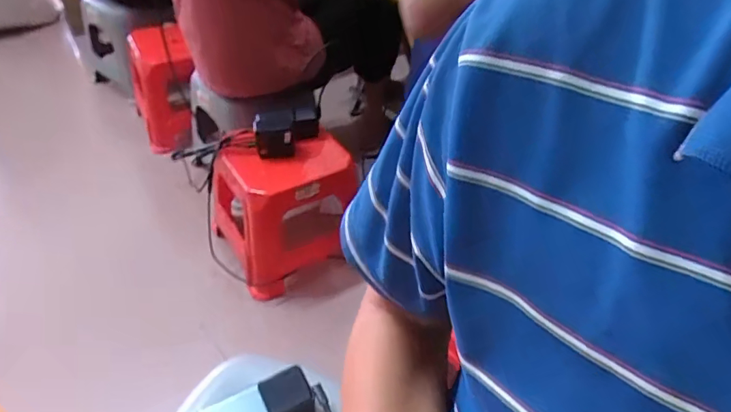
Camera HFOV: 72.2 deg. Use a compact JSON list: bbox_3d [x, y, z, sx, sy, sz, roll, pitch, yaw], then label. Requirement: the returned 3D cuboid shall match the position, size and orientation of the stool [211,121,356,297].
[{"bbox_3d":[-0.177,0.000,1.154,0.288,0.292,0.225,-21,47,-24],"label":"stool"}]

